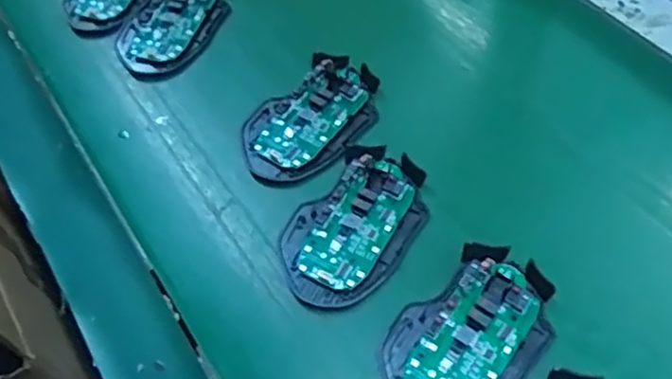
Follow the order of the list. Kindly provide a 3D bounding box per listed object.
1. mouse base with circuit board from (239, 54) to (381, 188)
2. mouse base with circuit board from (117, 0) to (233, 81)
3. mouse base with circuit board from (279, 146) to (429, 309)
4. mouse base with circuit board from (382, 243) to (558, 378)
[{"bbox_3d":[-0.017,-0.052,0.460,0.110,0.019,0.070,-39,61,-21],"label":"mouse base with circuit board"},{"bbox_3d":[-0.133,-0.139,0.528,0.069,0.015,0.113,23,60,19],"label":"mouse base with circuit board"},{"bbox_3d":[0.012,0.021,0.408,0.072,0.016,0.111,30,62,23],"label":"mouse base with circuit board"},{"bbox_3d":[0.075,0.080,0.362,0.074,0.014,0.112,32,63,23],"label":"mouse base with circuit board"}]

